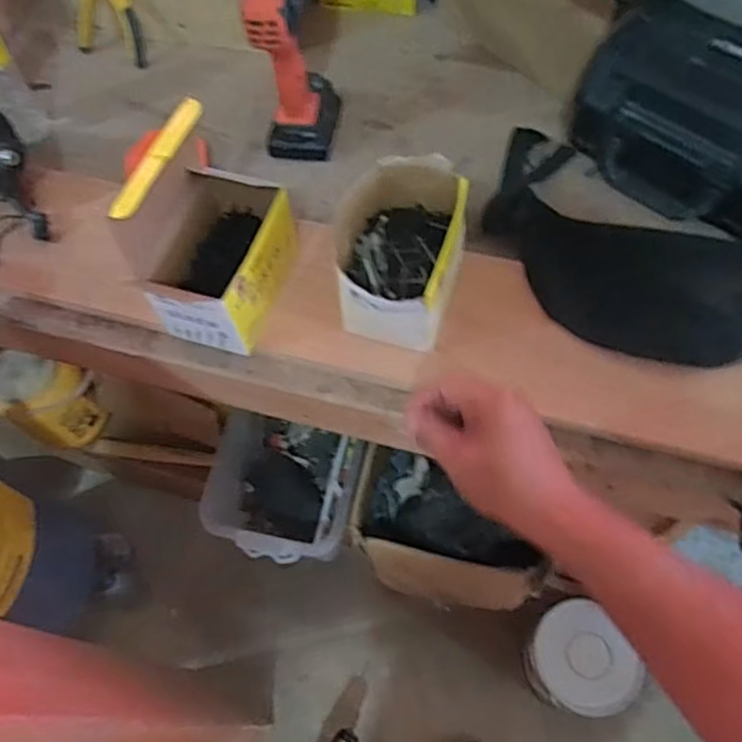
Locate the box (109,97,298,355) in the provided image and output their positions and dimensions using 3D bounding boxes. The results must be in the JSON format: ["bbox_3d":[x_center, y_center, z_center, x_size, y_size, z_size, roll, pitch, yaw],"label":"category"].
[{"bbox_3d":[-0.150,-0.137,0.619,0.100,0.186,0.160,15,63,12],"label":"box"}]

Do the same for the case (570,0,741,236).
[{"bbox_3d":[0.372,-0.273,0.694,0.279,0.125,0.194,31,67,19],"label":"case"}]

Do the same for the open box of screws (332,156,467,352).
[{"bbox_3d":[0.024,-0.114,0.642,0.120,0.099,0.168,15,63,11],"label":"open box of screws"}]

